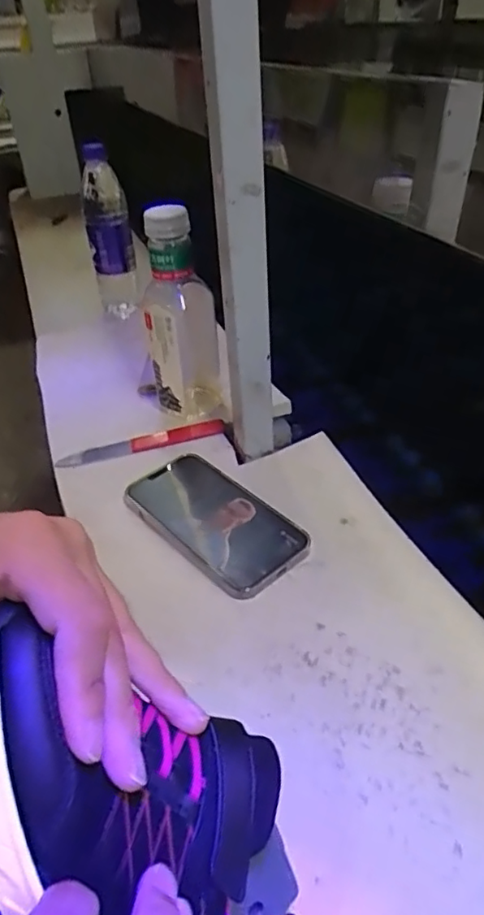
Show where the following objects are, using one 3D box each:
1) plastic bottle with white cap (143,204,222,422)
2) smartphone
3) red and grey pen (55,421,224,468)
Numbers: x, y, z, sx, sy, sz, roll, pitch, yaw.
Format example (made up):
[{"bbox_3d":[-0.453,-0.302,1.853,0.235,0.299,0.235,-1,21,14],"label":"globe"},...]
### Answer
[{"bbox_3d":[-0.060,-0.135,0.577,0.067,0.200,0.063,-6,37,-2],"label":"plastic bottle with white cap"},{"bbox_3d":[-0.024,0.050,0.495,0.087,0.019,0.163,-30,44,-30],"label":"smartphone"},{"bbox_3d":[-0.101,-0.013,0.596,0.167,0.008,0.020,-12,37,-10],"label":"red and grey pen"}]

